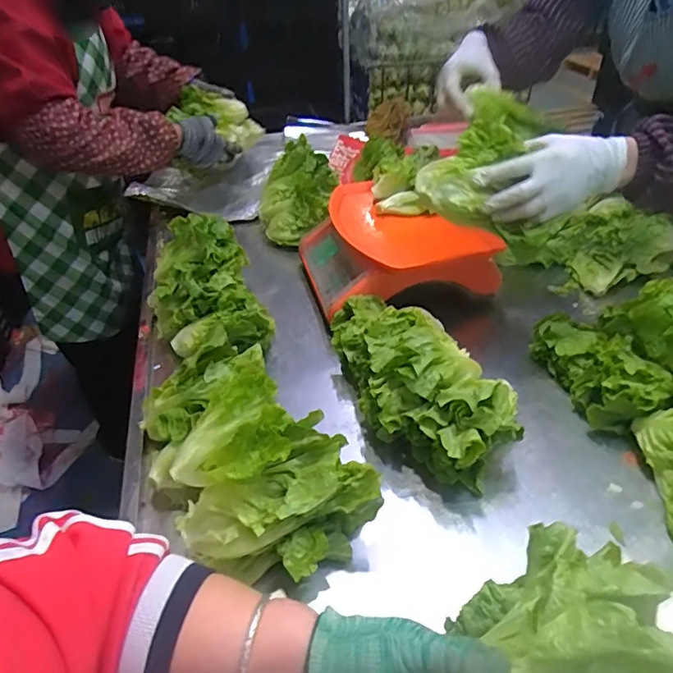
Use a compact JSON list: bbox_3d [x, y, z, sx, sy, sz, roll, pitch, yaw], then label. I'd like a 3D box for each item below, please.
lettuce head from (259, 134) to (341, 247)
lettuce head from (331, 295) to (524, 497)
[{"bbox_3d":[-0.081,-0.284,1.057,0.159,0.146,0.214,-2,39,1],"label":"lettuce head"},{"bbox_3d":[0.099,0.037,0.677,0.163,0.116,0.333,-16,41,-16],"label":"lettuce head"}]

